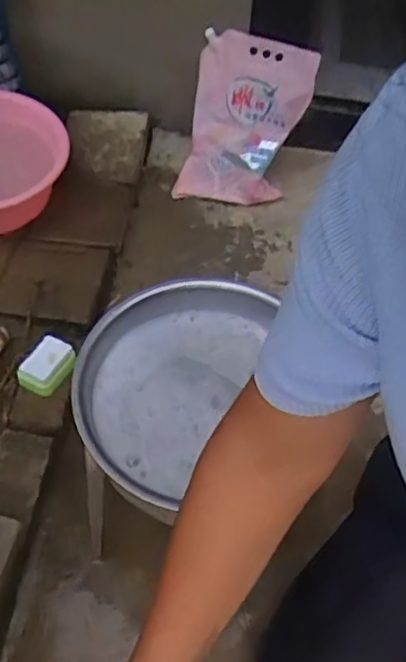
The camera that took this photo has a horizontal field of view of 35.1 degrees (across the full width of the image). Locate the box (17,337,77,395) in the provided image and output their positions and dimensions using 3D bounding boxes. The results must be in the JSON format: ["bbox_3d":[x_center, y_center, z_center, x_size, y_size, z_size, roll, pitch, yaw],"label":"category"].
[{"bbox_3d":[-0.330,0.070,1.369,0.087,0.038,0.127,26,57,13],"label":"box"}]

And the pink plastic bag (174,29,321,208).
[{"bbox_3d":[0.109,-0.569,1.773,0.293,0.446,0.076,10,27,-9],"label":"pink plastic bag"}]

